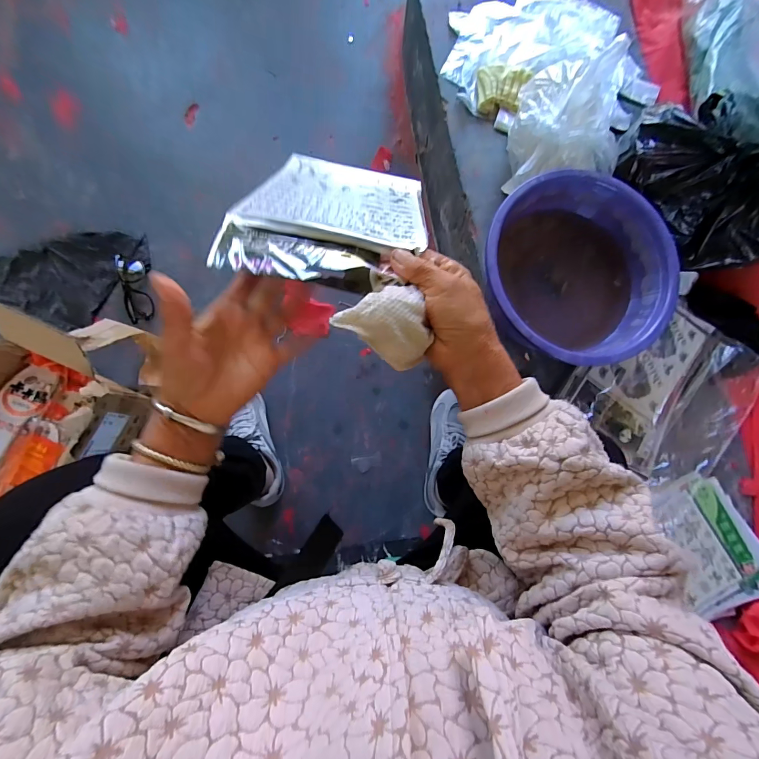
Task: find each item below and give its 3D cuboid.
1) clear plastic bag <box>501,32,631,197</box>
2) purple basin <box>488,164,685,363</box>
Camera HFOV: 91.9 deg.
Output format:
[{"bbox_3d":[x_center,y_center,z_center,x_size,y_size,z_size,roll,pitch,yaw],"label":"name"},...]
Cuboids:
[{"bbox_3d":[0.291,-0.401,0.575,0.149,0.156,0.175,0,81,-4],"label":"clear plastic bag"},{"bbox_3d":[0.291,-0.158,0.572,0.266,0.103,0.273,1,81,-4],"label":"purple basin"}]

